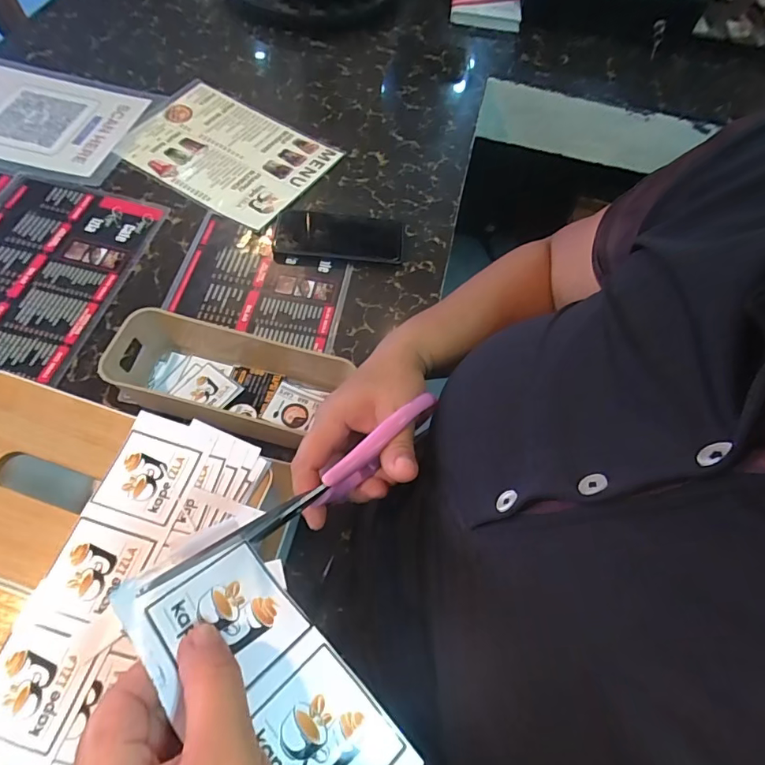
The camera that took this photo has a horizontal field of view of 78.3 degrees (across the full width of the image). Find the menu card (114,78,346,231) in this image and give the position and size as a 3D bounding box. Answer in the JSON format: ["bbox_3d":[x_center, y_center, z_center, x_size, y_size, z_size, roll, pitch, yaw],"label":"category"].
[{"bbox_3d":[-0.234,-0.353,0.714,0.305,0.008,0.214,30,63,13],"label":"menu card"}]

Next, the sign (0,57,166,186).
[{"bbox_3d":[-0.542,-0.412,0.724,0.338,0.009,0.245,12,60,4],"label":"sign"}]

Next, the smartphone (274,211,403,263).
[{"bbox_3d":[-0.056,-0.200,0.631,0.166,0.015,0.080,6,60,-9],"label":"smartphone"}]

